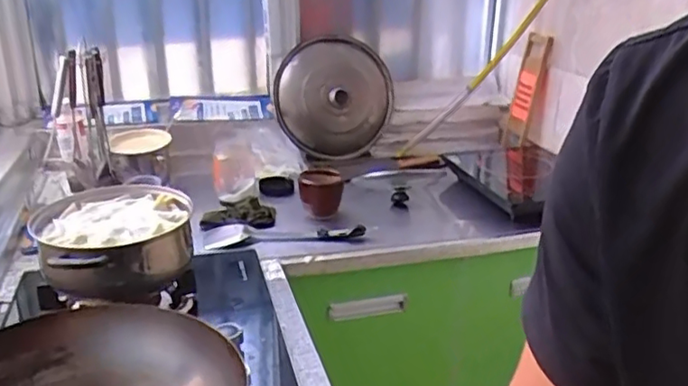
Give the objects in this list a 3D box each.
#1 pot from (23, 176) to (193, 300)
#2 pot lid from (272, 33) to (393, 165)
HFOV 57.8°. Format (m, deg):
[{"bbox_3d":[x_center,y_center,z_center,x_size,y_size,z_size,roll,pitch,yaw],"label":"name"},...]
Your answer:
[{"bbox_3d":[-0.351,0.085,0.971,0.220,0.111,0.246,-11,25,-27],"label":"pot"},{"bbox_3d":[-0.023,-0.244,1.675,0.330,0.300,0.072,-6,23,-18],"label":"pot lid"}]

